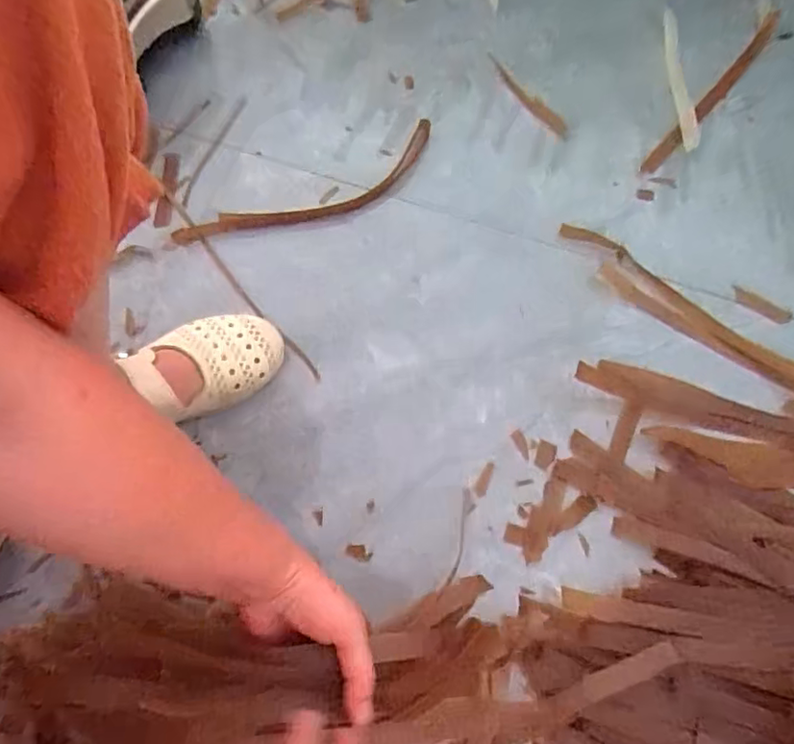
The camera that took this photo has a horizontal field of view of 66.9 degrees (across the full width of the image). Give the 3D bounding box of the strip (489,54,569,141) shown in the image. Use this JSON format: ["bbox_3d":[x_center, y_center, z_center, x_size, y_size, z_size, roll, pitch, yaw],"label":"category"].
[{"bbox_3d":[0.147,-0.307,0.676,0.120,0.005,0.024,42,74,-3],"label":"strip"}]

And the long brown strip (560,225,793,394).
[{"bbox_3d":[0.302,-0.056,0.606,0.314,0.020,0.045,39,74,13],"label":"long brown strip"}]

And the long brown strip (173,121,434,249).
[{"bbox_3d":[-0.089,-0.187,0.648,0.299,0.019,0.059,-26,72,-10],"label":"long brown strip"}]

